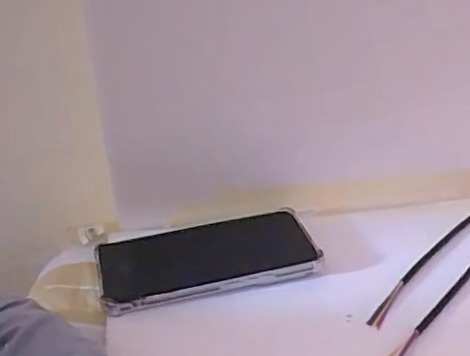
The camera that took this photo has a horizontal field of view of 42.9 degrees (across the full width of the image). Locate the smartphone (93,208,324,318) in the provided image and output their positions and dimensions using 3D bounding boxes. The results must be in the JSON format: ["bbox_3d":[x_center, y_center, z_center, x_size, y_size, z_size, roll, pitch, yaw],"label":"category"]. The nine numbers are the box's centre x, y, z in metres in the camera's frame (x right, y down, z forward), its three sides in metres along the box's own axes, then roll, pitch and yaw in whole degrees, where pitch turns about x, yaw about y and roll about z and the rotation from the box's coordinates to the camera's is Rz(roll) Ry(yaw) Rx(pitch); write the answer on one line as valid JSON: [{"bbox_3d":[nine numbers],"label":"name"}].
[{"bbox_3d":[-0.020,0.057,0.452,0.161,0.015,0.079,-8,35,-12],"label":"smartphone"}]

